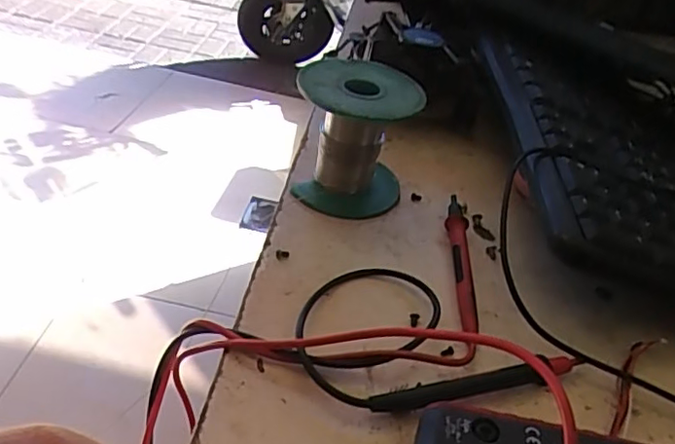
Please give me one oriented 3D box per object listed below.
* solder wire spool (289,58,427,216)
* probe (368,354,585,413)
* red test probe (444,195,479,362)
[{"bbox_3d":[0.010,-0.048,0.342,0.062,0.070,0.062,8,39,-6],"label":"solder wire spool"},{"bbox_3d":[0.062,0.069,0.253,0.104,0.009,0.009,-4,41,-21],"label":"probe"},{"bbox_3d":[0.064,0.024,0.307,0.013,0.010,0.112,12,38,-2],"label":"red test probe"}]

